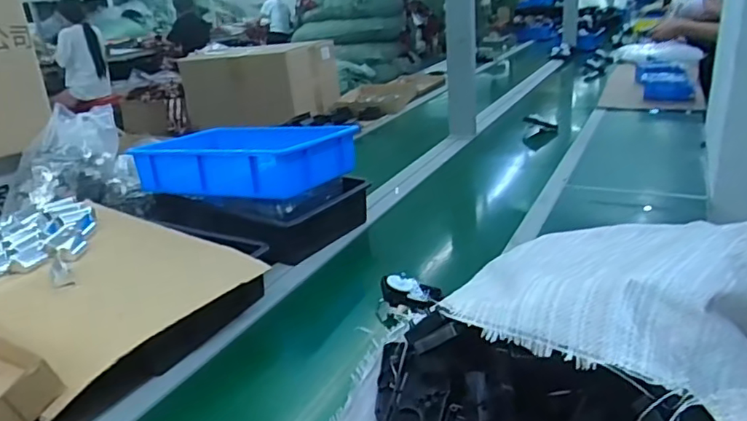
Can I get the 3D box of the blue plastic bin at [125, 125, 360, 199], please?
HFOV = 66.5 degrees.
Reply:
[{"bbox_3d":[-0.270,-0.106,1.159,0.416,0.093,0.224,6,24,23],"label":"blue plastic bin"}]

